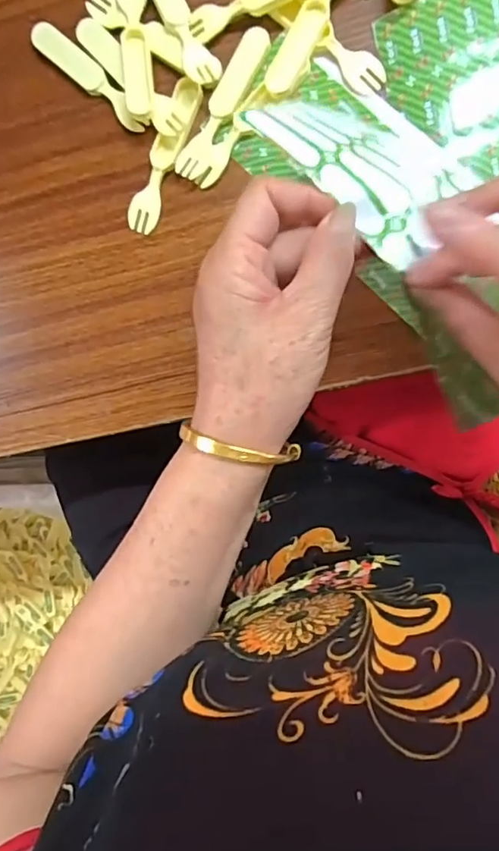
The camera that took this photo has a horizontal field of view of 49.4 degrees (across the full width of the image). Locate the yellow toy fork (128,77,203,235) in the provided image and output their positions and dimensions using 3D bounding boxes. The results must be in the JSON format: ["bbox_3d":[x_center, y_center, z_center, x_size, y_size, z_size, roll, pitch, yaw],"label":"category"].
[{"bbox_3d":[-0.058,-0.185,0.375,0.021,0.009,0.104,26,96,6],"label":"yellow toy fork"}]

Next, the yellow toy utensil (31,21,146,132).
[{"bbox_3d":[-0.111,-0.242,0.375,0.102,0.013,0.019,42,98,4],"label":"yellow toy utensil"}]

